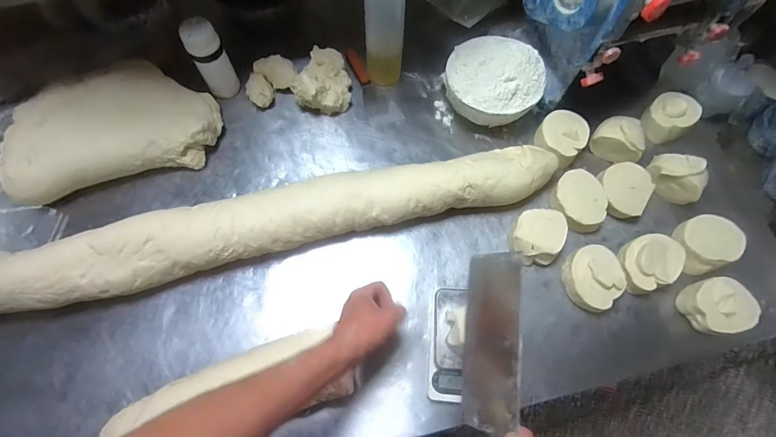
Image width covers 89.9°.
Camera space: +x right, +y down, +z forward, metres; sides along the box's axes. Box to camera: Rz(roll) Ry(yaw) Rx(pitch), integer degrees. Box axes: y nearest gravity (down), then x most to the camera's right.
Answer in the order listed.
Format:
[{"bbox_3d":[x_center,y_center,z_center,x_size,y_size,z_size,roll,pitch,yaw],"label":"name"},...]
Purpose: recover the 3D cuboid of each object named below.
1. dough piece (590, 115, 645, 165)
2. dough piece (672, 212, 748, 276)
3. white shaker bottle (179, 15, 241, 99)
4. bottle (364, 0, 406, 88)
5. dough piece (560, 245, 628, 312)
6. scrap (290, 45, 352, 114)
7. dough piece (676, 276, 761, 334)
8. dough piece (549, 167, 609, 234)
[{"bbox_3d":[0.447,-0.152,0.750,0.093,0.060,0.072,32,71,11],"label":"dough piece"},{"bbox_3d":[0.553,0.044,0.685,0.106,0.061,0.090,-25,71,-10],"label":"dough piece"},{"bbox_3d":[-0.341,-0.304,0.755,0.064,0.153,0.051,-26,71,-11],"label":"white shaker bottle"},{"bbox_3d":[-0.002,-0.354,0.741,0.079,0.255,0.077,40,73,13],"label":"bottle"},{"bbox_3d":[0.344,0.102,0.660,0.092,0.056,0.097,0,69,-1],"label":"dough piece"},{"bbox_3d":[-0.132,-0.283,0.795,0.111,0.074,0.134,2,69,0],"label":"scrap"},{"bbox_3d":[0.542,0.145,0.641,0.091,0.052,0.088,0,69,-1],"label":"dough piece"},{"bbox_3d":[0.345,-0.029,0.714,0.086,0.055,0.109,1,69,-1],"label":"dough piece"}]

